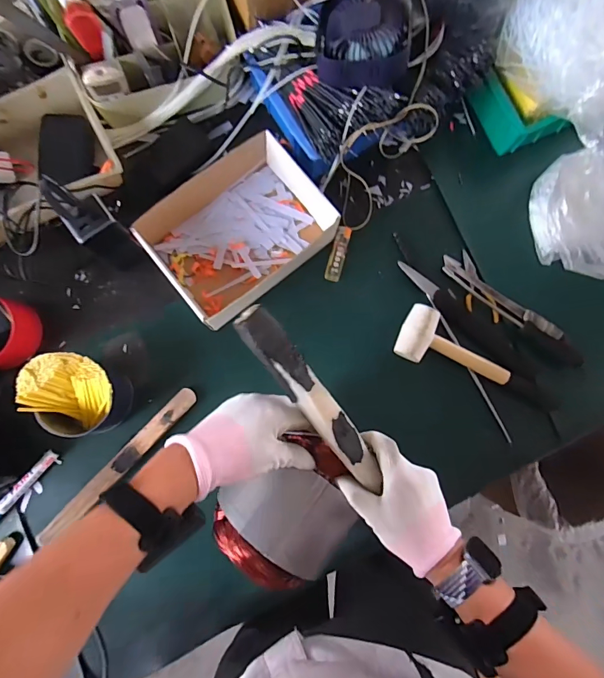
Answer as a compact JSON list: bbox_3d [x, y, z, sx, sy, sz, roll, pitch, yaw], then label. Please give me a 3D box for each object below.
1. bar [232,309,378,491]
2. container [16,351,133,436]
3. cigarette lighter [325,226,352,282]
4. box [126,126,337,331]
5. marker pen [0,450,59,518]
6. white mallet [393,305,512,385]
[{"bbox_3d":[0.013,0.061,0.394,0.033,0.014,0.221,-37,104,-7],"label":"bar"},{"bbox_3d":[-0.296,0.076,0.520,0.104,0.094,0.105,0,84,-3],"label":"container"},{"bbox_3d":[0.056,-0.133,0.612,0.024,0.013,0.087,14,84,-1],"label":"cigarette lighter"},{"bbox_3d":[-0.094,-0.162,0.575,0.247,0.065,0.197,-39,87,-6],"label":"box"},{"bbox_3d":[-0.395,0.213,0.540,0.017,0.013,0.140,42,84,2],"label":"marker pen"},{"bbox_3d":[0.229,0.019,0.584,0.173,0.038,0.081,24,83,0],"label":"white mallet"}]

